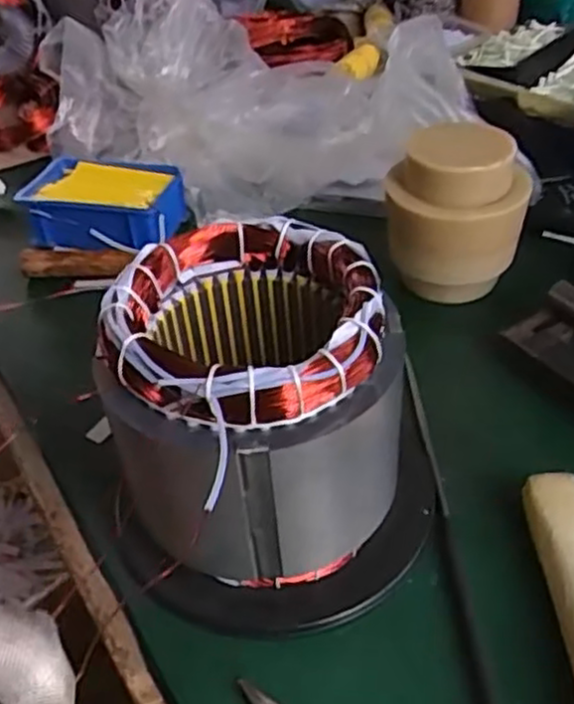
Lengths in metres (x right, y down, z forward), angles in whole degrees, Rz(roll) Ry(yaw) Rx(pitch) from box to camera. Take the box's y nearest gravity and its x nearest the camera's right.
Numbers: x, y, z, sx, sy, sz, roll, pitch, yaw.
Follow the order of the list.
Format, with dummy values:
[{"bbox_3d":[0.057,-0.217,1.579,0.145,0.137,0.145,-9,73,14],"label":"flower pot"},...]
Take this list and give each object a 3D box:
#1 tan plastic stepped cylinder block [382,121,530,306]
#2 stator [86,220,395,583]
[{"bbox_3d":[0.140,-0.114,0.611,0.112,0.125,0.094,4,41,9],"label":"tan plastic stepped cylinder block"},{"bbox_3d":[-0.014,0.022,0.398,0.136,0.134,0.142,1,41,6],"label":"stator"}]

